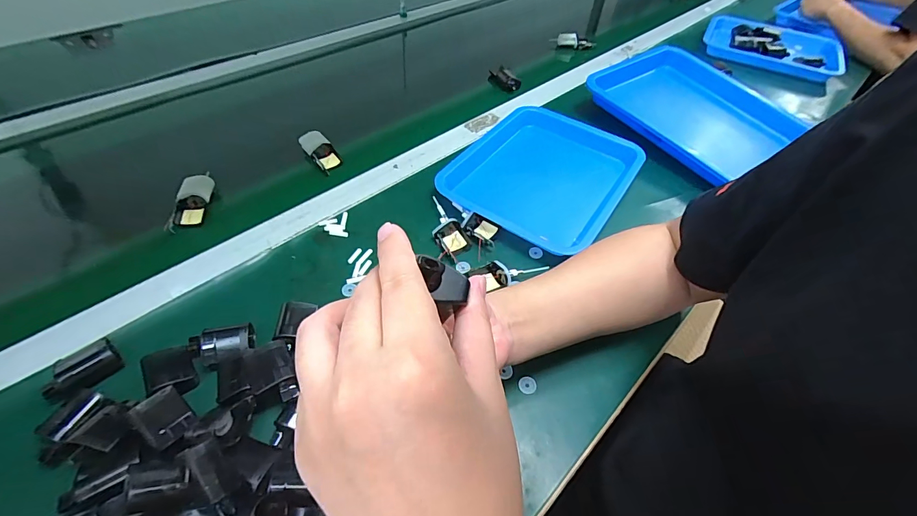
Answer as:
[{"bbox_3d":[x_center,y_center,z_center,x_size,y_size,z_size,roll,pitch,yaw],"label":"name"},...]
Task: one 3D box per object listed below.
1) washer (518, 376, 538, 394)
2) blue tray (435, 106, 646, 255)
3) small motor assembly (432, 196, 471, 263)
[{"bbox_3d":[0.068,0.125,0.389,0.017,0.004,0.018,3,49,-3],"label":"washer"},{"bbox_3d":[0.127,-0.127,0.582,0.221,0.028,0.278,31,53,19],"label":"blue tray"},{"bbox_3d":[-0.016,-0.040,0.507,0.037,0.016,0.095,-21,55,-22],"label":"small motor assembly"}]

